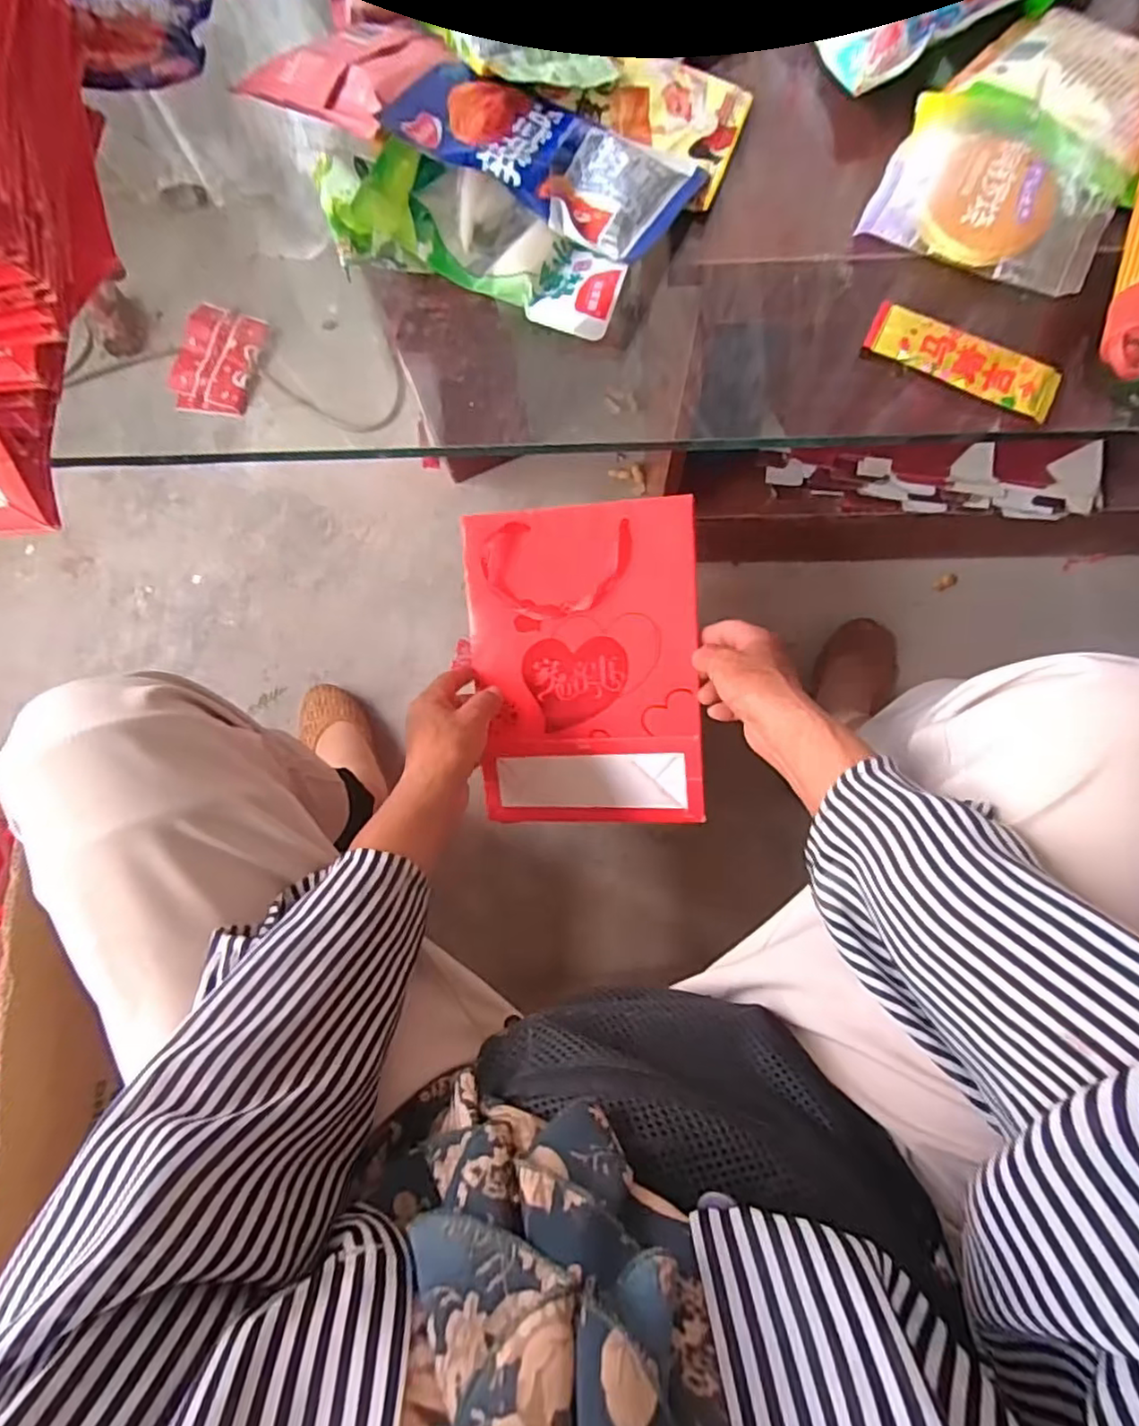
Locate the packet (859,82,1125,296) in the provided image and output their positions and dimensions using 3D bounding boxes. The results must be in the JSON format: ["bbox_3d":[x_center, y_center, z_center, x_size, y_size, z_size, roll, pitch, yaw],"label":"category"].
[{"bbox_3d":[0.255,-0.312,0.380,0.126,0.018,0.101,28,79,8],"label":"packet"}]

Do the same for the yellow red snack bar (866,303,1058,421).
[{"bbox_3d":[0.226,-0.203,0.367,0.108,0.009,0.031,28,79,8],"label":"yellow red snack bar"}]

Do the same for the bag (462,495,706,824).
[{"bbox_3d":[0.012,-0.034,0.530,0.184,0.013,0.260,-2,99,11],"label":"bag"}]

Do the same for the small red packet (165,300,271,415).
[{"bbox_3d":[-0.507,-0.501,0.914,0.117,0.019,0.150,11,91,0],"label":"small red packet"}]

